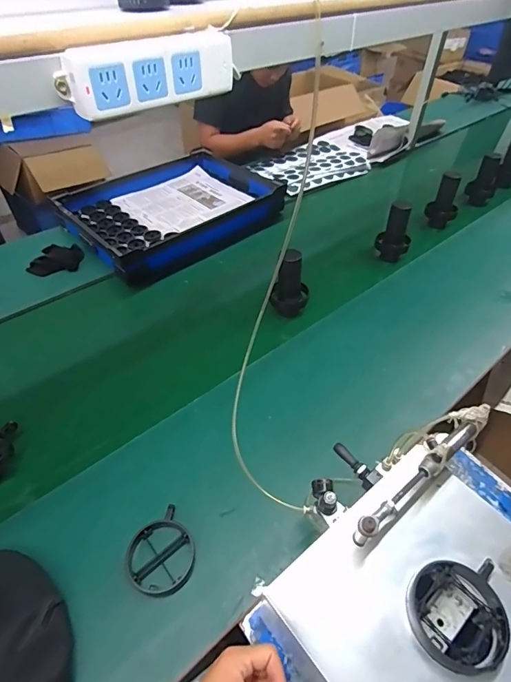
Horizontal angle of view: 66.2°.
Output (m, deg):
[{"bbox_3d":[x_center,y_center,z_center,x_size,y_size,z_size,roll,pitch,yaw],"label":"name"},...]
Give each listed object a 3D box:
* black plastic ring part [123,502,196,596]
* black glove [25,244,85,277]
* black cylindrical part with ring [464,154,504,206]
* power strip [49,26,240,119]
[{"bbox_3d":[-0.143,0.324,0.593,0.100,0.012,0.105,-29,54,-25],"label":"black plastic ring part"},{"bbox_3d":[-0.556,-0.228,1.102,0.155,0.047,0.094,-35,57,-29],"label":"black glove"},{"bbox_3d":[0.793,-0.556,1.354,0.088,0.158,0.078,22,50,18],"label":"black cylindrical part with ring"},{"bbox_3d":[-0.099,-0.265,0.388,0.181,0.049,0.024,-28,53,-24],"label":"power strip"}]

